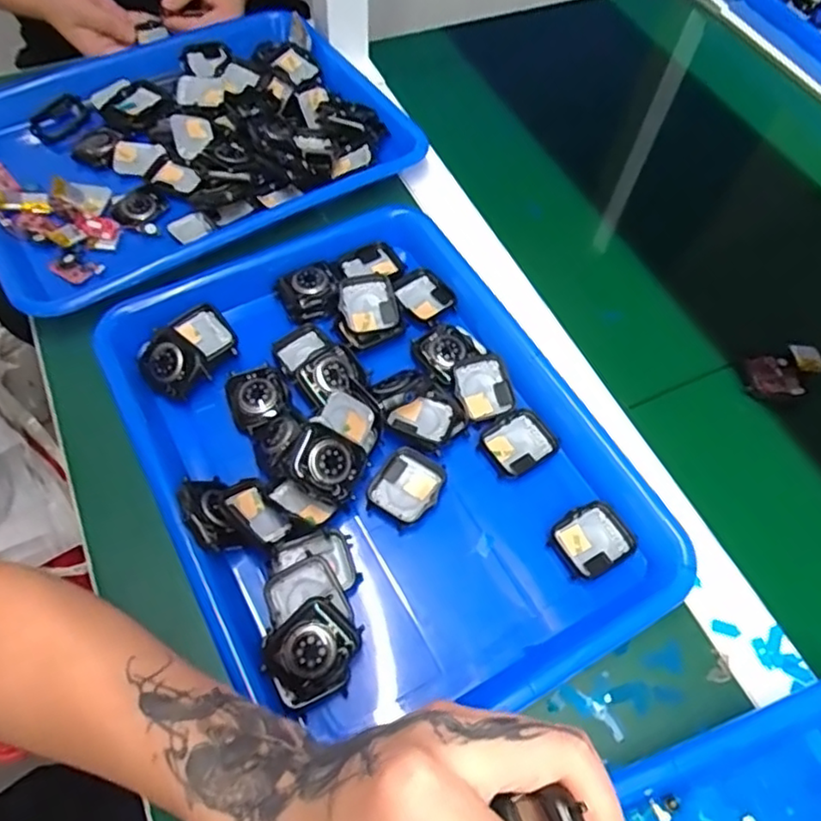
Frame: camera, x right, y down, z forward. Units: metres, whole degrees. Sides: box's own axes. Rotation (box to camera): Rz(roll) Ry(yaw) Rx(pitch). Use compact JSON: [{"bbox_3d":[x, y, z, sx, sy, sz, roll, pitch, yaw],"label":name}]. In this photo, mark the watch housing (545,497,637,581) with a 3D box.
[{"bbox_3d":[0.107,0.076,0.374,0.045,0.004,0.038,-25,64,-15],"label":"watch housing"}]

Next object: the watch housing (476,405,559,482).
[{"bbox_3d":[0.069,0.021,0.409,0.047,0.006,0.038,-32,66,-18],"label":"watch housing"}]

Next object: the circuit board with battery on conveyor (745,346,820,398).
[{"bbox_3d":[0.265,-0.026,0.448,0.059,0.009,0.036,-14,61,-9],"label":"circuit board with battery on conveyor"}]

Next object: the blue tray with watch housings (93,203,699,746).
[{"bbox_3d":[-0.018,0.020,0.388,0.255,0.039,0.322,-25,64,-15],"label":"blue tray with watch housings"}]

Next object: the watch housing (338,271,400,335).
[{"bbox_3d":[-0.030,-0.075,0.450,0.040,0.009,0.042,-18,80,-16],"label":"watch housing"}]

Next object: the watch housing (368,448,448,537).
[{"bbox_3d":[-0.002,0.046,0.384,0.037,0.008,0.046,29,63,14],"label":"watch housing"}]

